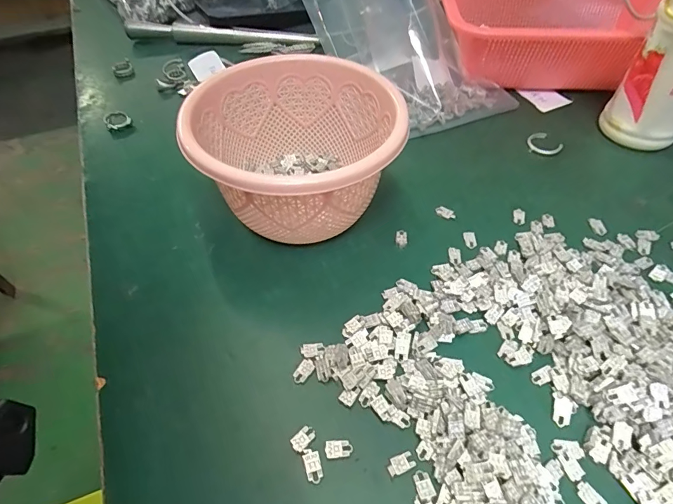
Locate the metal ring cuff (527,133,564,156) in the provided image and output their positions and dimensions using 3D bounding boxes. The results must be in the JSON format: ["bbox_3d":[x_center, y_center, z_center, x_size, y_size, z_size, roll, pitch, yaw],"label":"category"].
[{"bbox_3d":[0.194,-0.102,0.391,0.030,0.004,0.030,0,51,0],"label":"metal ring cuff"}]

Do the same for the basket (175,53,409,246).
[{"bbox_3d":[-0.027,-0.068,0.307,0.132,0.089,0.146,-12,52,-10],"label":"basket"}]

